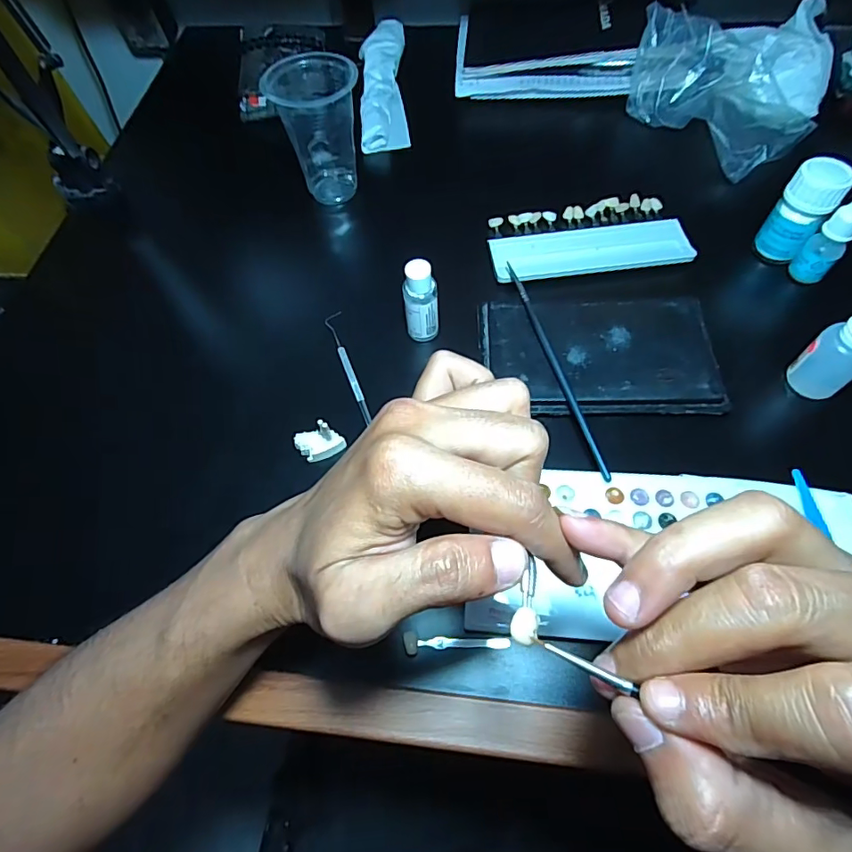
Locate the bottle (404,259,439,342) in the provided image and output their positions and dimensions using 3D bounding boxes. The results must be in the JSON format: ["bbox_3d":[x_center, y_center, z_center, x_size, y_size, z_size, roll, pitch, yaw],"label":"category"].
[{"bbox_3d":[-0.003,-0.083,0.339,0.022,0.058,0.019,-5,62,0],"label":"bottle"}]

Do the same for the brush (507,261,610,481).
[{"bbox_3d":[0.084,-0.043,0.330,0.005,0.006,0.172,-13,62,-4],"label":"brush"}]

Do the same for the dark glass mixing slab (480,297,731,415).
[{"bbox_3d":[0.115,-0.050,0.335,0.149,0.005,0.086,0,62,3],"label":"dark glass mixing slab"}]

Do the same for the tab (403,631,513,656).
[{"bbox_3d":[0.016,0.115,0.265,0.055,0.005,0.011,0,62,3],"label":"tab"}]

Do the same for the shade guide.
[{"bbox_3d":[0.125,-0.147,0.397,0.148,0.012,0.072,-8,62,-1],"label":"shade guide"}]

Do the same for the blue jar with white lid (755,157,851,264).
[{"bbox_3d":[0.263,-0.150,0.354,0.032,0.062,0.028,32,68,18],"label":"blue jar with white lid"}]

